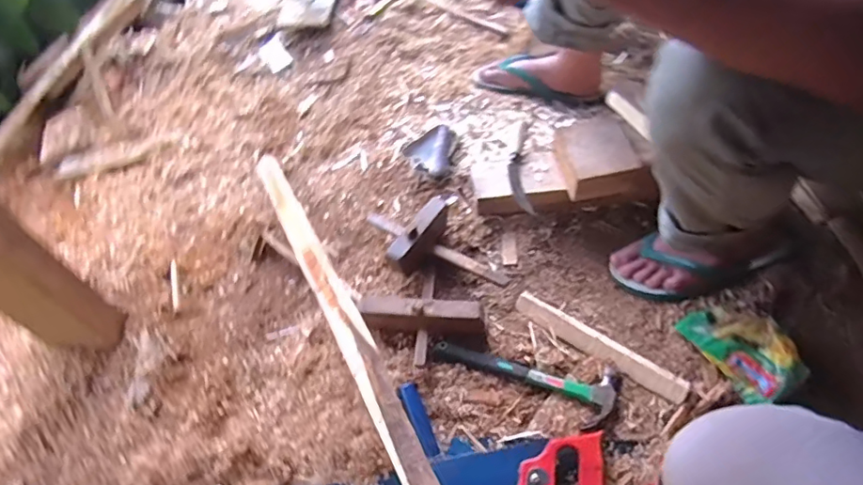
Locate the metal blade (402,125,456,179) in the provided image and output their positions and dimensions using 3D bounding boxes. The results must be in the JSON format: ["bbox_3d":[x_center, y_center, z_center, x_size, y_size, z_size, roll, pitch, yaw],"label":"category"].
[{"bbox_3d":[-0.005,-0.173,1.014,0.096,0.034,0.108,1,56,6],"label":"metal blade"}]

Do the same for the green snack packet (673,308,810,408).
[{"bbox_3d":[0.438,0.143,0.748,0.093,0.070,0.157,-25,57,-11],"label":"green snack packet"}]

